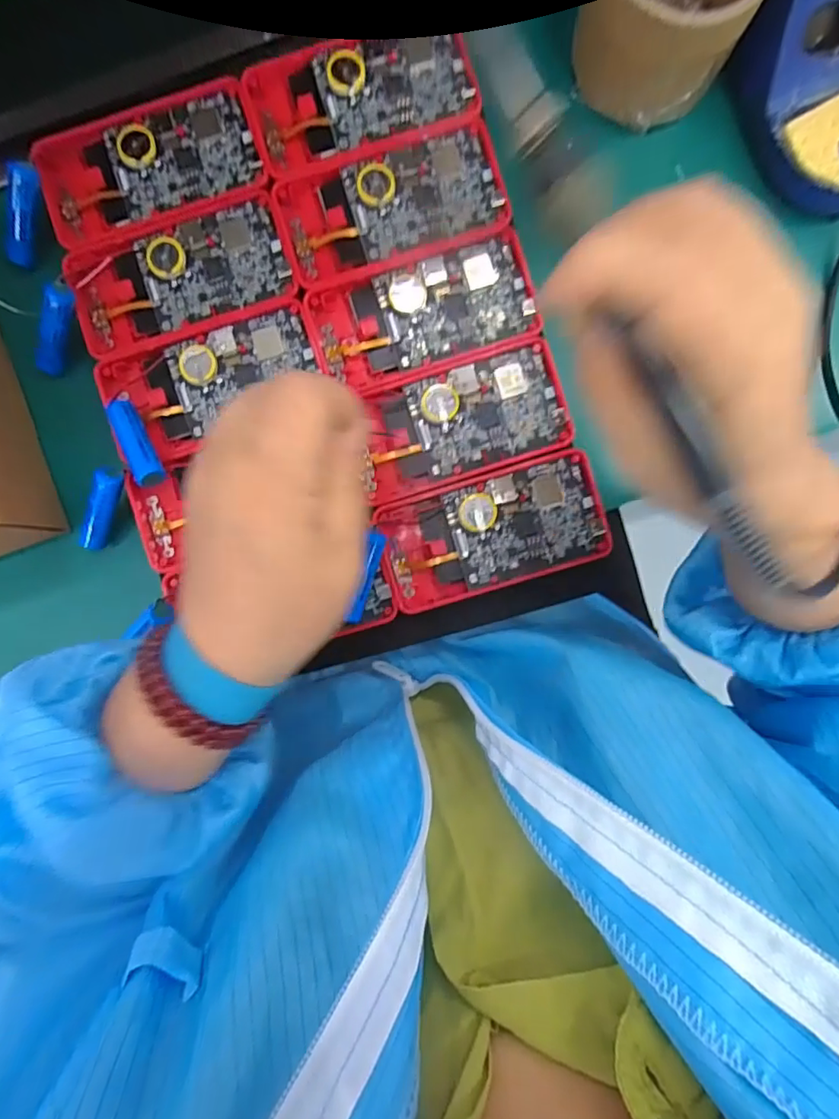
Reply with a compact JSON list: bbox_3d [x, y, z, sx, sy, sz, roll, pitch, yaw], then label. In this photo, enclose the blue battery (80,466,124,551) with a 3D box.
[{"bbox_3d":[-0.180,-0.028,0.302,0.011,0.014,0.051,28,112,1],"label":"blue battery"}]

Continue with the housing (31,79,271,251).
[{"bbox_3d":[-0.150,-0.221,0.301,0.121,0.014,0.063,-16,90,2],"label":"housing"}]

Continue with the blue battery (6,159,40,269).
[{"bbox_3d":[-0.224,-0.193,0.300,0.011,0.016,0.053,34,124,1],"label":"blue battery"}]

